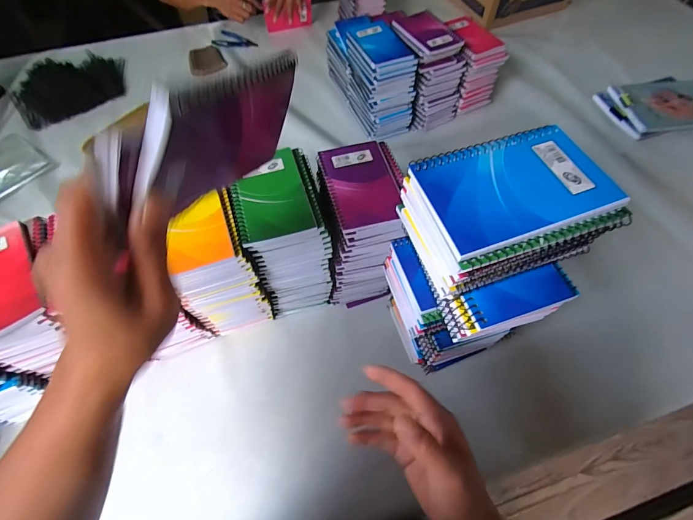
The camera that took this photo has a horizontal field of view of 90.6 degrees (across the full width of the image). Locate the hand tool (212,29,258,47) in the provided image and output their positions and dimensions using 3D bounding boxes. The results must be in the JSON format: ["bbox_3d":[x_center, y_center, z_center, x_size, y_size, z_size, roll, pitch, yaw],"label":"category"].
[{"bbox_3d":[-0.303,-0.607,0.948,0.119,0.014,0.062,8,63,5],"label":"hand tool"}]

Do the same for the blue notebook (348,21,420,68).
[{"bbox_3d":[0.066,-0.414,0.655,0.093,0.011,0.131,-19,64,-9],"label":"blue notebook"}]

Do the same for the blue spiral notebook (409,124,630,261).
[{"bbox_3d":[0.118,-0.055,0.246,0.129,0.007,0.085,-17,63,-8],"label":"blue spiral notebook"}]

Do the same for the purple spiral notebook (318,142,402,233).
[{"bbox_3d":[0.017,-0.097,0.421,0.080,0.009,0.130,-13,63,-6],"label":"purple spiral notebook"}]

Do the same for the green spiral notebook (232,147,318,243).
[{"bbox_3d":[-0.089,-0.075,0.398,0.081,0.013,0.116,-16,63,-7],"label":"green spiral notebook"}]

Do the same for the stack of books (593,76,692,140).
[{"bbox_3d":[0.710,-0.350,0.769,0.246,0.033,0.170,-9,62,-4],"label":"stack of books"}]

